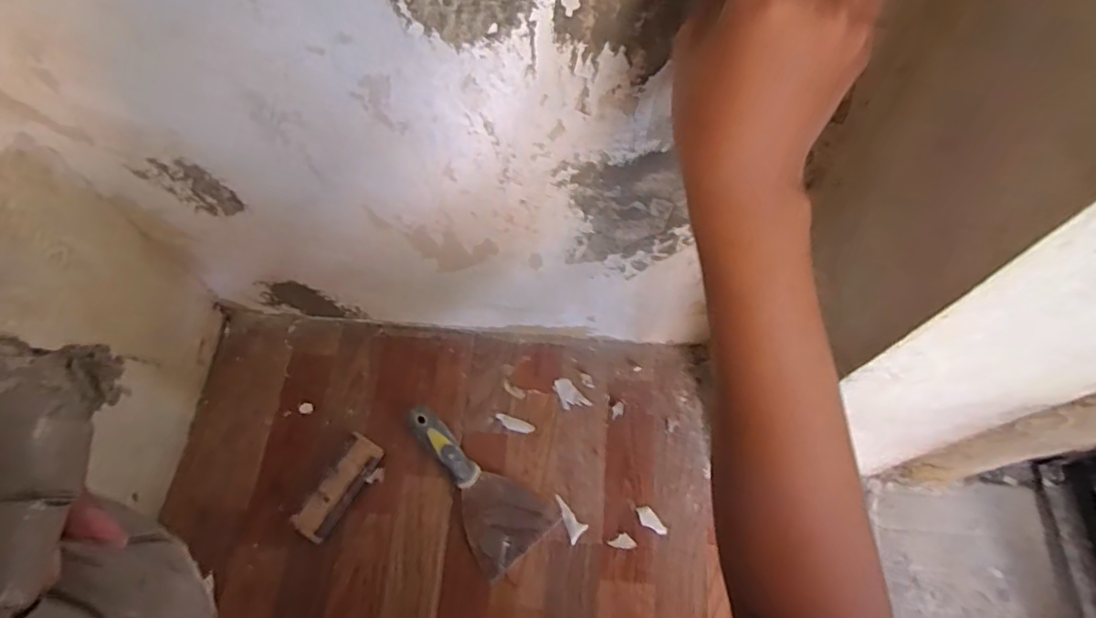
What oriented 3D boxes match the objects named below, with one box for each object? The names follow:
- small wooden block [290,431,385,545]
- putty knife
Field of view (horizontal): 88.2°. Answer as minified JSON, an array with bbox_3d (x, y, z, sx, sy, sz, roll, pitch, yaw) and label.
[{"bbox_3d":[-0.236,0.202,0.643,0.039,0.032,0.116,28,69,14],"label":"small wooden block"},{"bbox_3d":[-0.085,0.193,0.645,0.098,0.030,0.196,-38,70,-15],"label":"putty knife"}]

